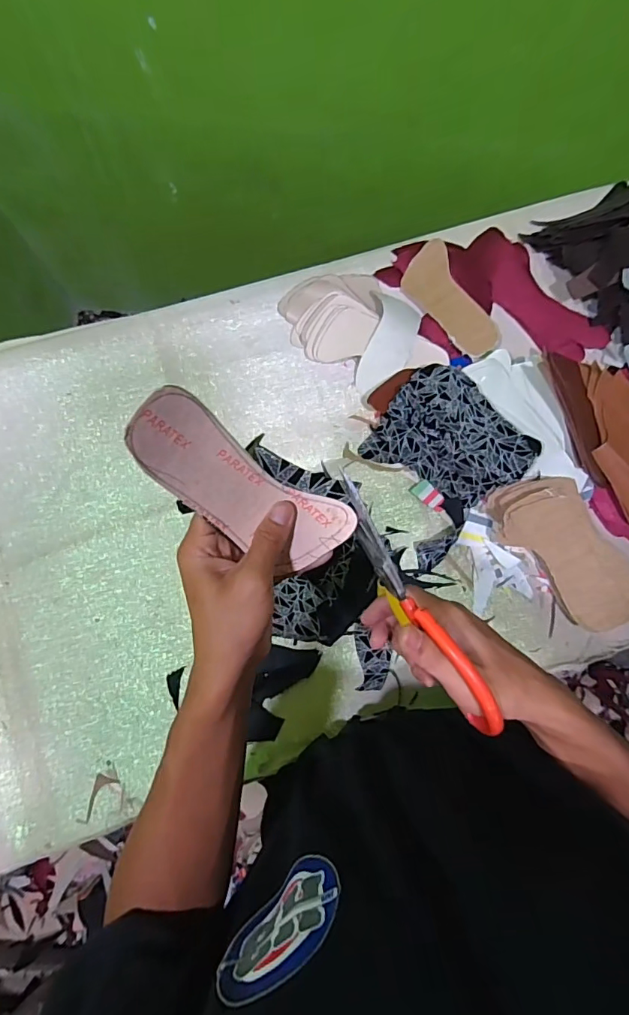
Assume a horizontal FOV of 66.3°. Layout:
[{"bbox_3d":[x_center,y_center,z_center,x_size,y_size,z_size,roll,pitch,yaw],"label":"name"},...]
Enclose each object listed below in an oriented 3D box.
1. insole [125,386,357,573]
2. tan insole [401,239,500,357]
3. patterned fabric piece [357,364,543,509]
[{"bbox_3d":[-0.047,-0.011,0.305,0.154,0.038,0.057,34,79,-31],"label":"insole"},{"bbox_3d":[0.176,-0.271,0.642,0.068,0.011,0.166,-30,80,17],"label":"tan insole"},{"bbox_3d":[0.169,-0.082,0.587,0.167,0.064,0.136,38,82,6],"label":"patterned fabric piece"}]

